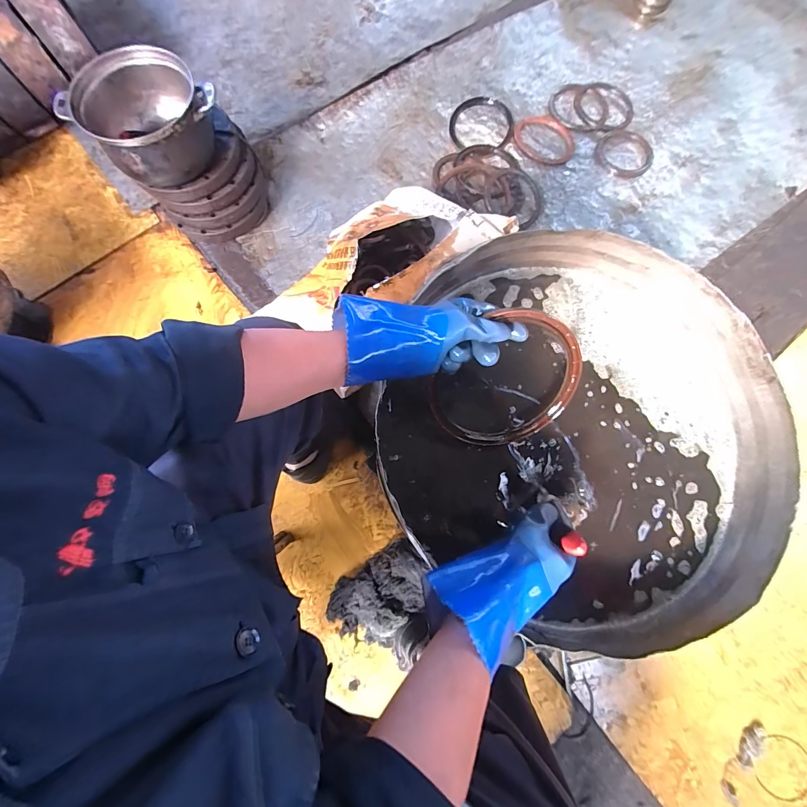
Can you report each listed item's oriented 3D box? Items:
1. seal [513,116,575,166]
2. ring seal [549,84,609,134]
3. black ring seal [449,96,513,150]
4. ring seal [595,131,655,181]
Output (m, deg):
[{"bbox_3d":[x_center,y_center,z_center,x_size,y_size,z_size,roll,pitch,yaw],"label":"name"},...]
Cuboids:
[{"bbox_3d":[0.388,-0.726,0.987,0.168,0.020,0.157,0,80,0],"label":"seal"},{"bbox_3d":[0.498,-0.833,1.024,0.165,0.019,0.152,0,80,0],"label":"ring seal"},{"bbox_3d":[0.219,-0.781,1.001,0.168,0.019,0.167,0,80,0],"label":"black ring seal"},{"bbox_3d":[0.605,-0.684,0.991,0.163,0.011,0.147,-43,82,-7],"label":"ring seal"}]

